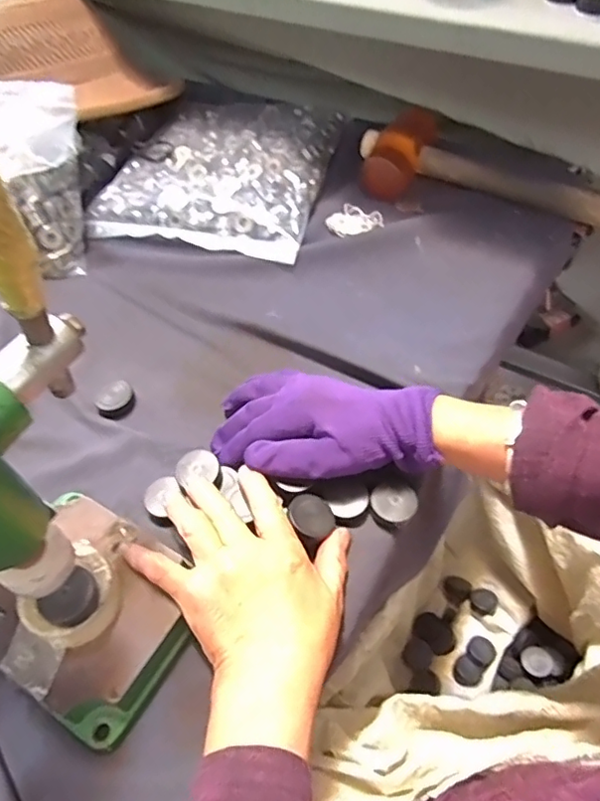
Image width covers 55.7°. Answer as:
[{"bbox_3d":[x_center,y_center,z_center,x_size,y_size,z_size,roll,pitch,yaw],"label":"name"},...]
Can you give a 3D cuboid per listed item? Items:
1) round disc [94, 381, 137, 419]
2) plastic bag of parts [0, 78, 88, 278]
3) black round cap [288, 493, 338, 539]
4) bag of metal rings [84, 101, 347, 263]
[{"bbox_3d":[-0.158,-0.002,0.484,0.033,0.009,0.035,-2,53,3],"label":"round disc"},{"bbox_3d":[-0.306,-0.227,0.578,0.202,0.139,0.140,5,54,9],"label":"plastic bag of parts"},{"bbox_3d":[0.008,0.078,0.393,0.030,0.006,0.031,-27,67,-38],"label":"black round cap"},{"bbox_3d":[-0.085,-0.270,0.657,0.245,0.039,0.260,13,55,14],"label":"bag of metal rings"}]

